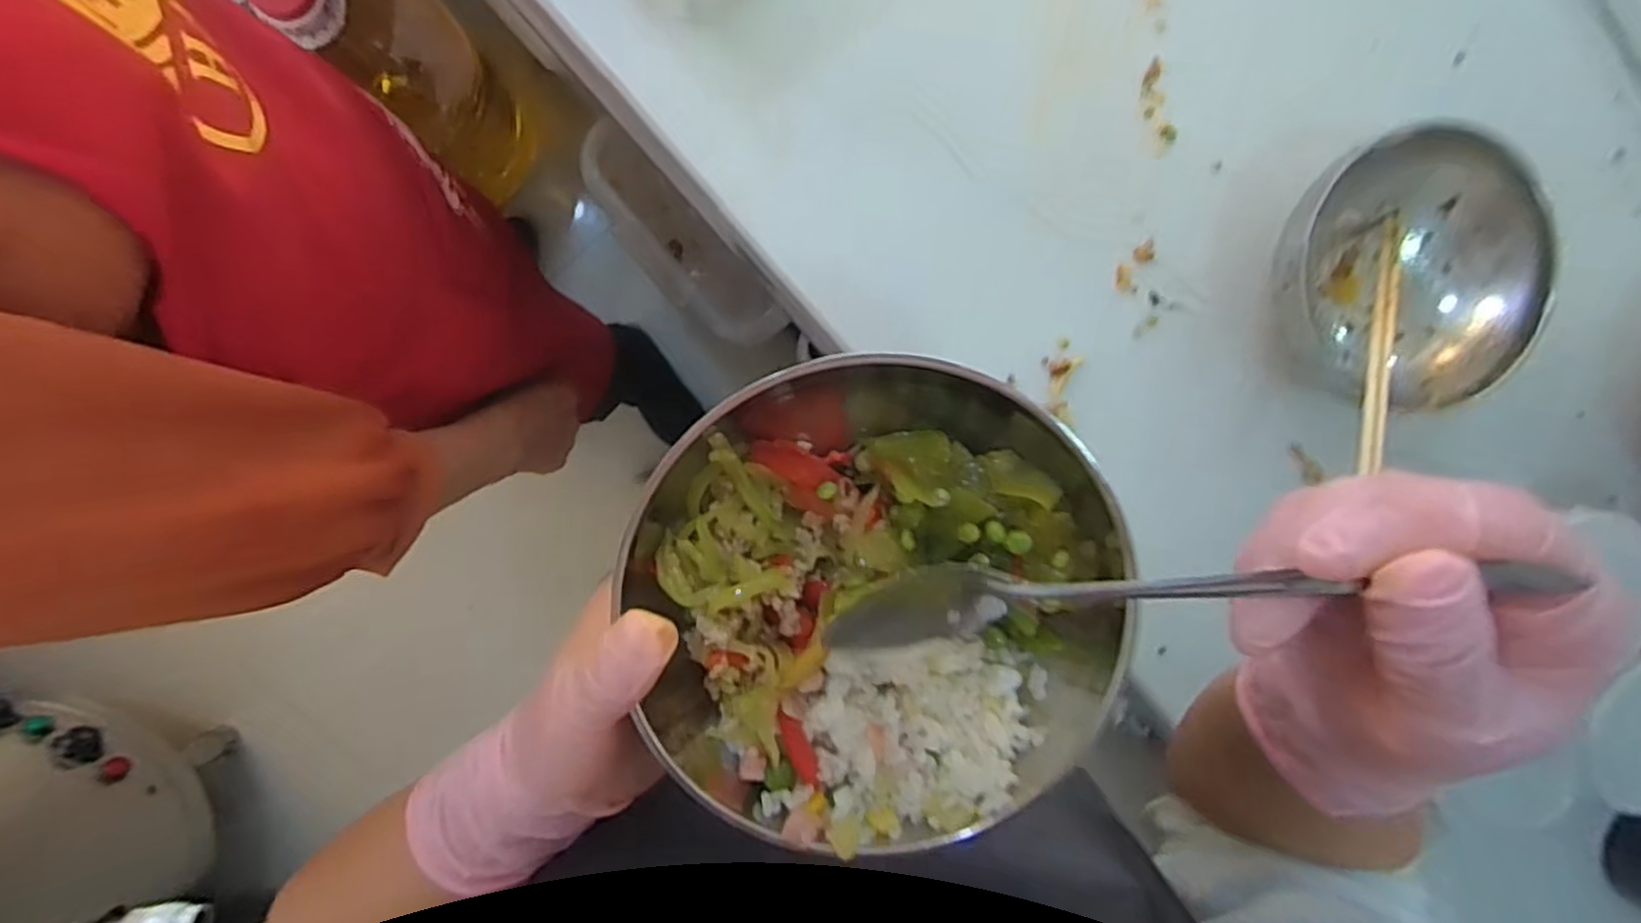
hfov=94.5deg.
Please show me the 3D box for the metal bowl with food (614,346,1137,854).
[{"bbox_3d":[0.017,0.044,0.246,0.152,0.057,0.153,-1,95,-6],"label":"metal bowl with food"}]

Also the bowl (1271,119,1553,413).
[{"bbox_3d":[0.375,-0.123,0.486,0.143,0.075,0.176,-34,97,-3],"label":"bowl"}]

